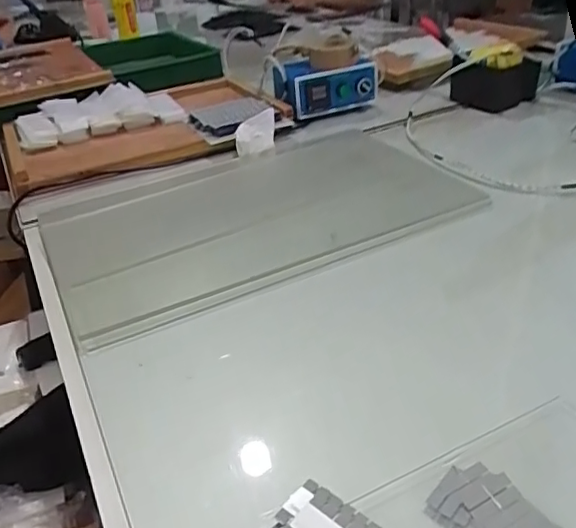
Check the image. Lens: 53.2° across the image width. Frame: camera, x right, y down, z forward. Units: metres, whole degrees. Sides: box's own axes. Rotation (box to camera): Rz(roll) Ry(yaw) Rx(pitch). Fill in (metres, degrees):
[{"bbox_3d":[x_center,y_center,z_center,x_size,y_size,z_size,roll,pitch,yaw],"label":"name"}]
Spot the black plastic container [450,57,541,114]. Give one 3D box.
[{"bbox_3d":[0.385,-0.337,1.077,0.161,0.100,0.059,-1,36,6],"label":"black plastic container"}]

